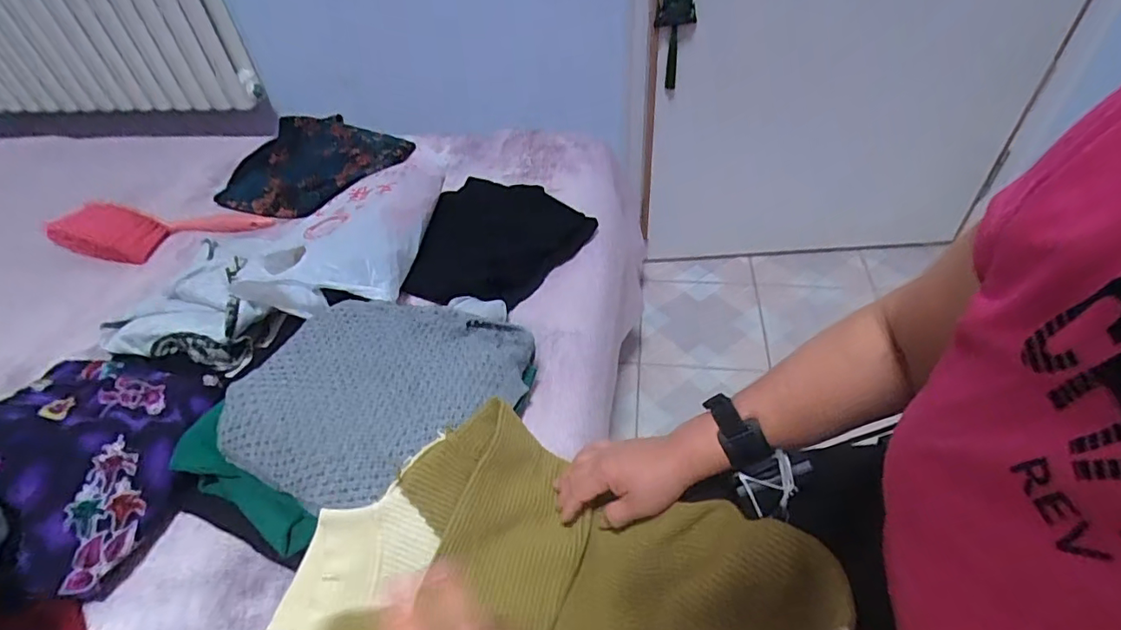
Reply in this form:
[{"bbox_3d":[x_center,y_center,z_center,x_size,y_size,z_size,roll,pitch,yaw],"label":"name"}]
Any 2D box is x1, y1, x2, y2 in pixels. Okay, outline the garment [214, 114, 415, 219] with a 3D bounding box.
[{"bbox_3d":[-0.503,-0.323,1.119,0.347,0.060,0.358,-1,45,4],"label":"garment"}]

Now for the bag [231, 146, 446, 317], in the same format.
[{"bbox_3d":[-0.311,-0.137,0.819,0.195,0.072,0.334,1,45,7],"label":"bag"}]

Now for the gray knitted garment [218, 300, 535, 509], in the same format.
[{"bbox_3d":[-0.191,0.085,0.592,0.251,0.091,0.258,14,48,19],"label":"gray knitted garment"}]

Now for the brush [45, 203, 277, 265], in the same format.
[{"bbox_3d":[-0.731,-0.159,0.970,0.393,0.074,0.101,-10,45,-5],"label":"brush"}]

